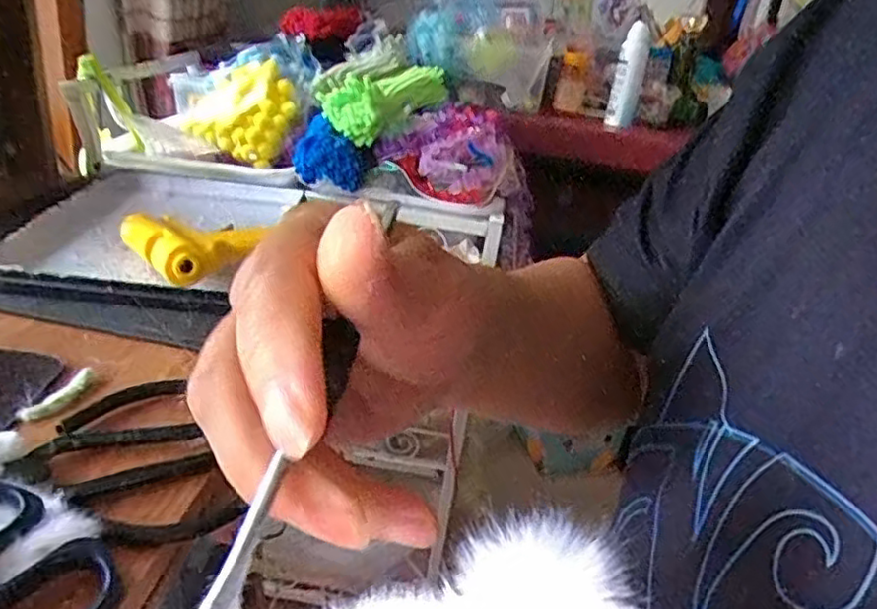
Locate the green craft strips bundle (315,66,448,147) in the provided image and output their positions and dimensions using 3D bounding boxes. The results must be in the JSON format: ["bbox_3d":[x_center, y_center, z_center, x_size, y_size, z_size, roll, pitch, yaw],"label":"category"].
[{"bbox_3d":[-0.061,-0.278,0.881,0.087,0.060,0.308,13,27,9],"label":"green craft strips bundle"}]

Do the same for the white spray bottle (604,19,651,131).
[{"bbox_3d":[0.306,-0.363,1.072,0.044,0.155,0.049,15,27,14],"label":"white spray bottle"}]

